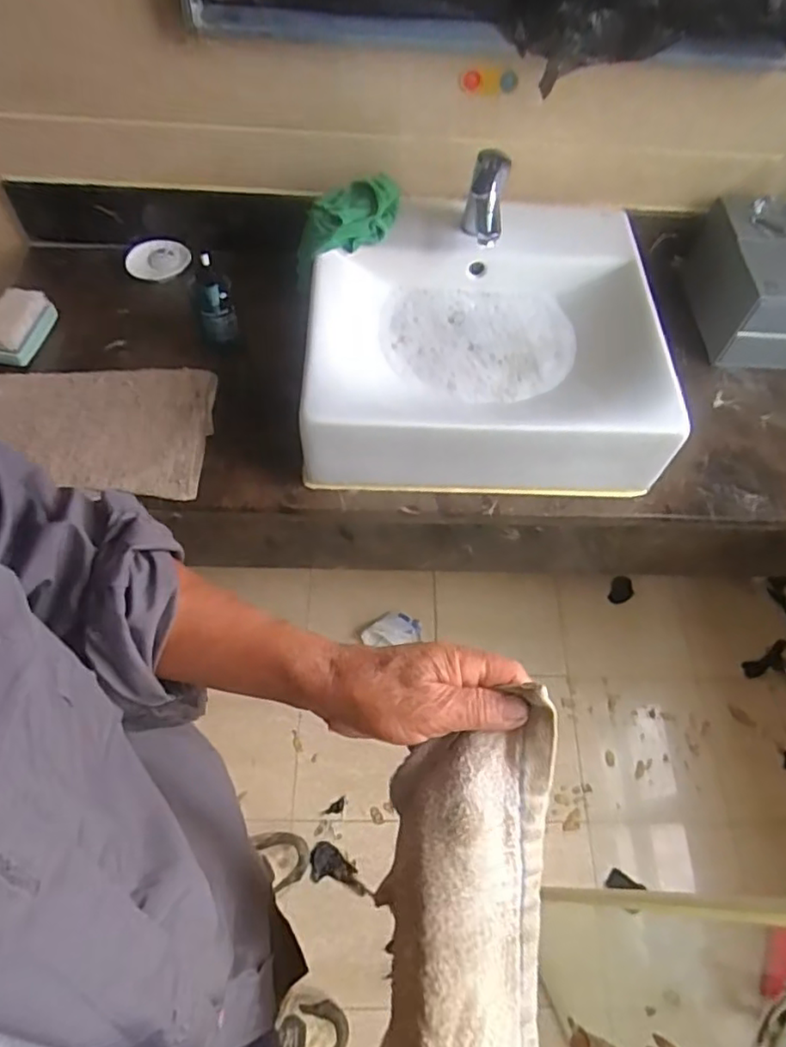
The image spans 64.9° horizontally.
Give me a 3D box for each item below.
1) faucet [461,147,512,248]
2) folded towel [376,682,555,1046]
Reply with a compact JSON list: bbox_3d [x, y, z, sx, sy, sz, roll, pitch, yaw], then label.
[{"bbox_3d":[0.147,-0.506,1.013,0.061,0.140,0.165,9,60,1],"label":"faucet"},{"bbox_3d":[0.047,0.276,0.379,0.101,0.057,0.327,5,74,-1],"label":"folded towel"}]

